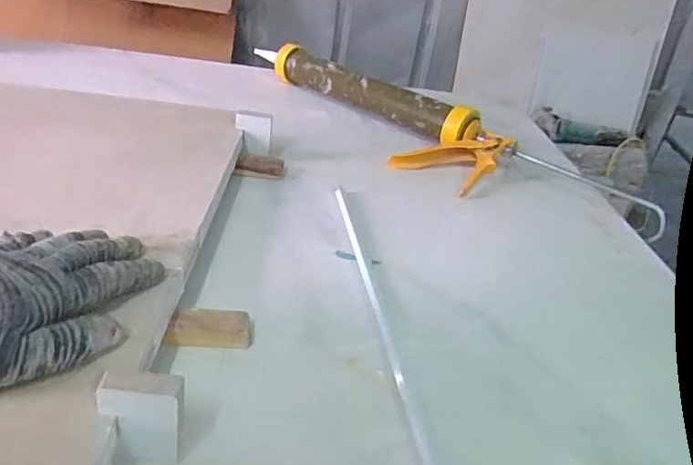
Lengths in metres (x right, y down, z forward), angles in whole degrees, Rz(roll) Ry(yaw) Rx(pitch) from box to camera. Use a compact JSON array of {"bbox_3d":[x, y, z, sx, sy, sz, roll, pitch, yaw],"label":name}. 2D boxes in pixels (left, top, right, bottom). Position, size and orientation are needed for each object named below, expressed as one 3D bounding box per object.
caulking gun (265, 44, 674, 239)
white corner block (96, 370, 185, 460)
[{"bbox_3d":[0.076,-0.165,0.783,0.678,0.084,0.178,29,37,31],"label":"caulking gun"},{"bbox_3d":[-0.109,0.101,0.295,0.043,0.056,0.014,6,31,-3],"label":"white corner block"}]

